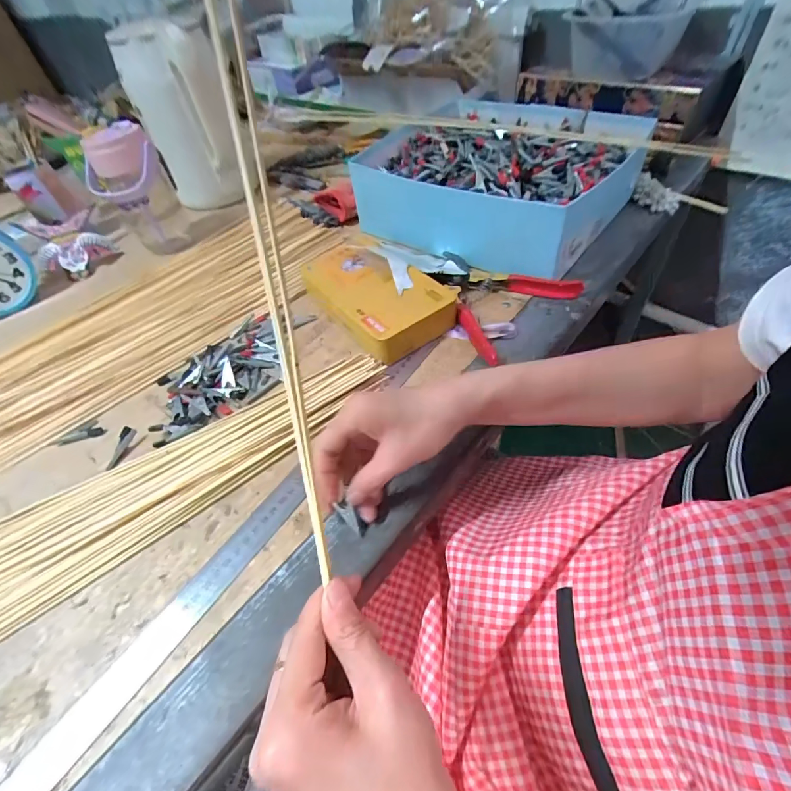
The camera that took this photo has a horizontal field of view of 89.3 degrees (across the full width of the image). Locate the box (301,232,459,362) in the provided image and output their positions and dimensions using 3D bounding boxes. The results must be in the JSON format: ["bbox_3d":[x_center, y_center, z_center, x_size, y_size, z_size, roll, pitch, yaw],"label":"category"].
[{"bbox_3d":[-0.033,-0.123,0.470,0.116,0.041,0.204,-32,56,-19],"label":"box"}]

